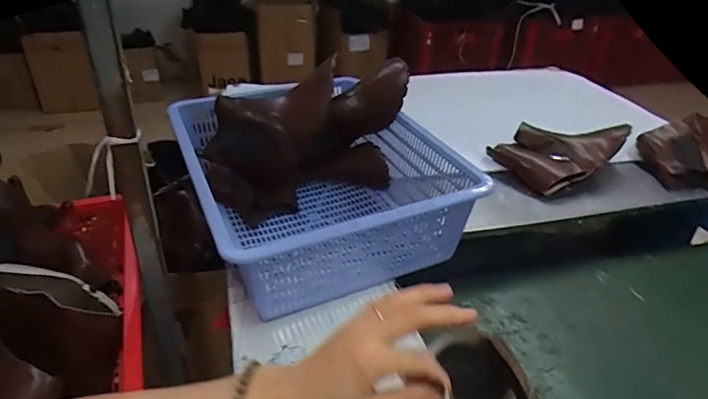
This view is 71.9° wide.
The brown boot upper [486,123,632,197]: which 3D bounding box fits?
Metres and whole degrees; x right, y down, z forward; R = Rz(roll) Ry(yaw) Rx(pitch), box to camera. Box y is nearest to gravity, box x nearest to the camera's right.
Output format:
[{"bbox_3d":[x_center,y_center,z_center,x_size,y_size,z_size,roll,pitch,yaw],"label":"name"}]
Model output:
[{"bbox_3d":[0.436,-0.100,1.021,0.259,0.081,0.165,-18,36,-27],"label":"brown boot upper"}]

